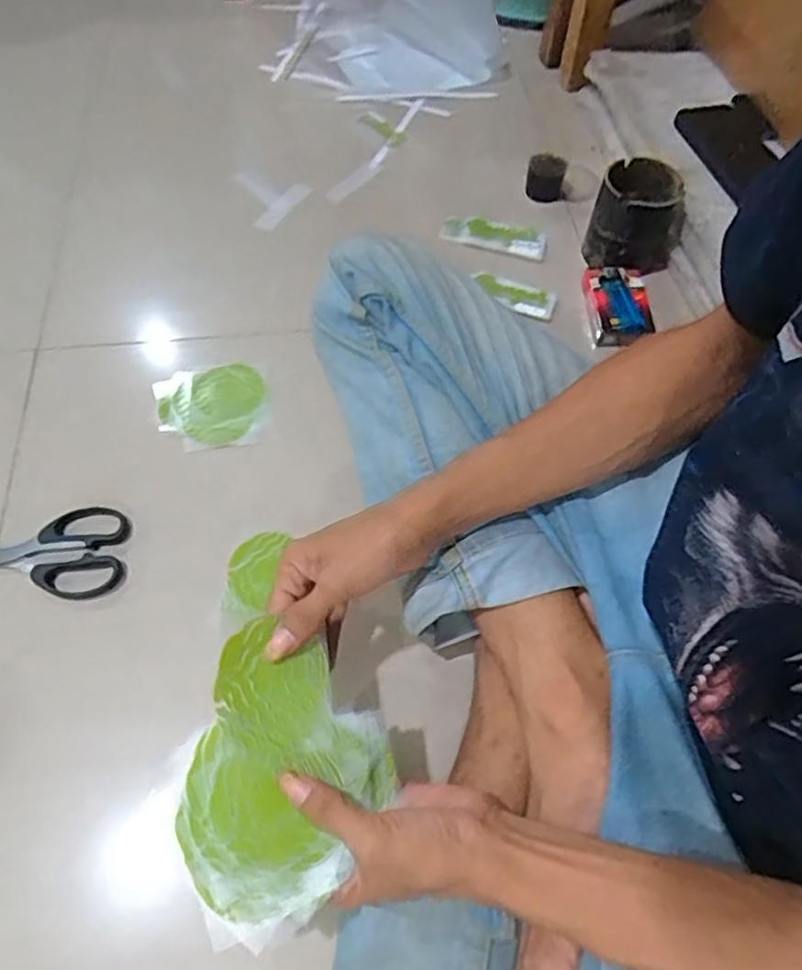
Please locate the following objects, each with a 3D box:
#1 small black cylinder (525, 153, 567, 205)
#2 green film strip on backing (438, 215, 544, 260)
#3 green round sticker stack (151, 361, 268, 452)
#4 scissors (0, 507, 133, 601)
[{"bbox_3d":[0.174,-0.369,0.787,0.046,0.046,0.035,11,60,5],"label":"small black cylinder"},{"bbox_3d":[0.107,-0.289,0.753,0.118,0.006,0.053,15,58,5],"label":"green film strip on backing"},{"bbox_3d":[-0.178,-0.077,0.616,0.099,0.011,0.096,0,62,1],"label":"green round sticker stack"},{"bbox_3d":[-0.330,0.058,0.541,0.199,0.009,0.079,-3,62,-1],"label":"scissors"}]

